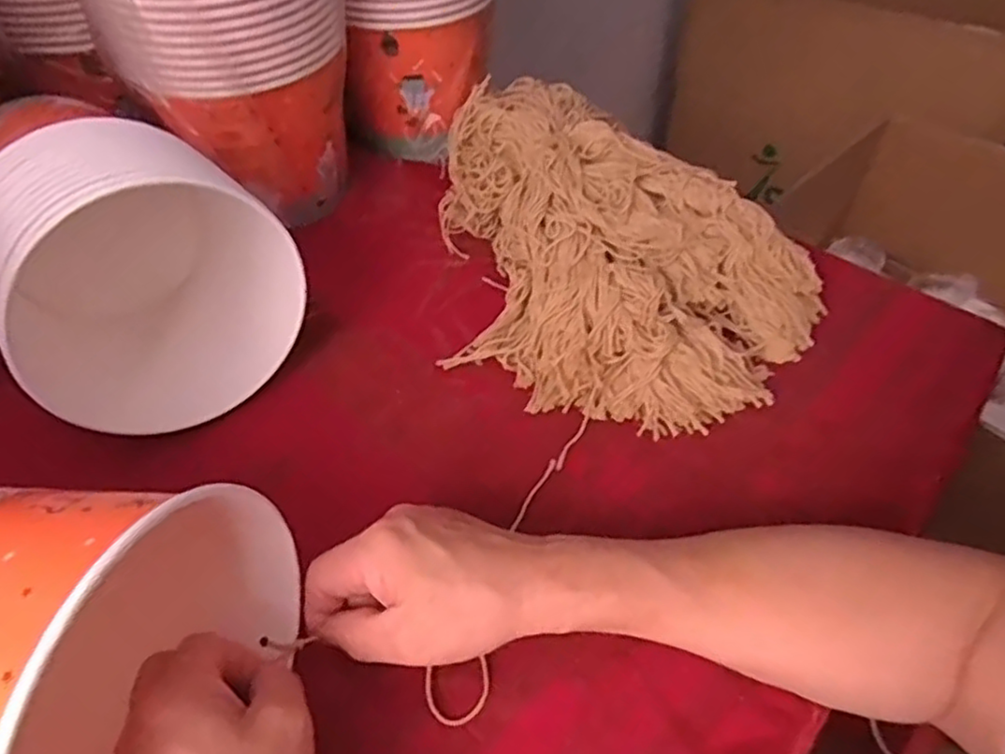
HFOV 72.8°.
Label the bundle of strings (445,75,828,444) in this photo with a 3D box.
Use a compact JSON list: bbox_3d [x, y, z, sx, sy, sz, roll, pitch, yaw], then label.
[{"bbox_3d":[0.057,-0.104,0.518,0.230,0.084,0.340,-32,55,-25],"label":"bundle of strings"}]

